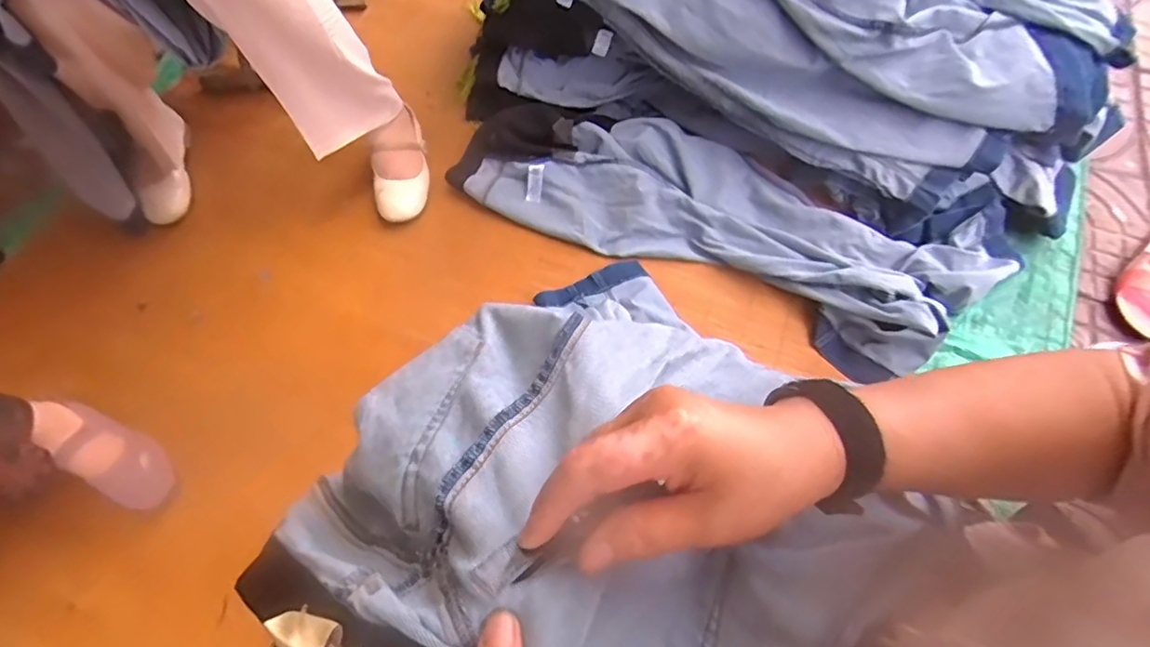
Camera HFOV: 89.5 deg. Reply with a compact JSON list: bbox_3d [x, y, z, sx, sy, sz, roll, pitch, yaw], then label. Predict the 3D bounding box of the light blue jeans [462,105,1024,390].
[{"bbox_3d":[0.236,-0.188,0.987,0.894,0.095,0.289,25,67,13],"label":"light blue jeans"}]

